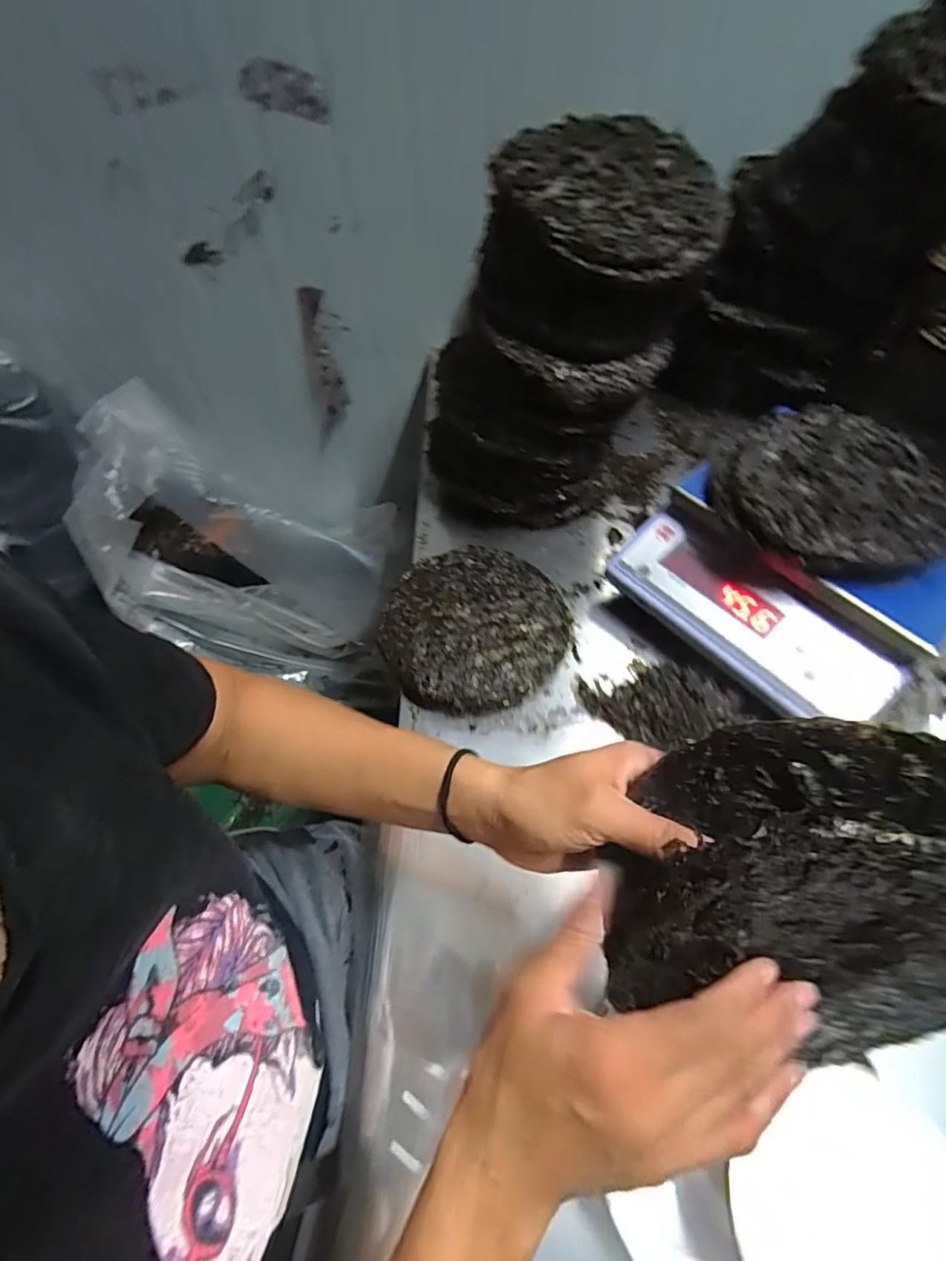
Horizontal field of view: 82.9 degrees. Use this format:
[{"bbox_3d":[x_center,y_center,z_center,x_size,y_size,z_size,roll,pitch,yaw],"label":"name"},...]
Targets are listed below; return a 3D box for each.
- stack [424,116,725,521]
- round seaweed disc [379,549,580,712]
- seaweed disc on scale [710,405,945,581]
[{"bbox_3d":[0.094,-0.296,0.595,0.255,0.333,0.201,13,58,11],"label":"stack"},{"bbox_3d":[0.000,-0.005,0.591,0.203,0.030,0.199,-1,56,2],"label":"round seaweed disc"},{"bbox_3d":[0.354,-0.139,0.517,0.196,0.038,0.202,-1,56,2],"label":"seaweed disc on scale"}]

